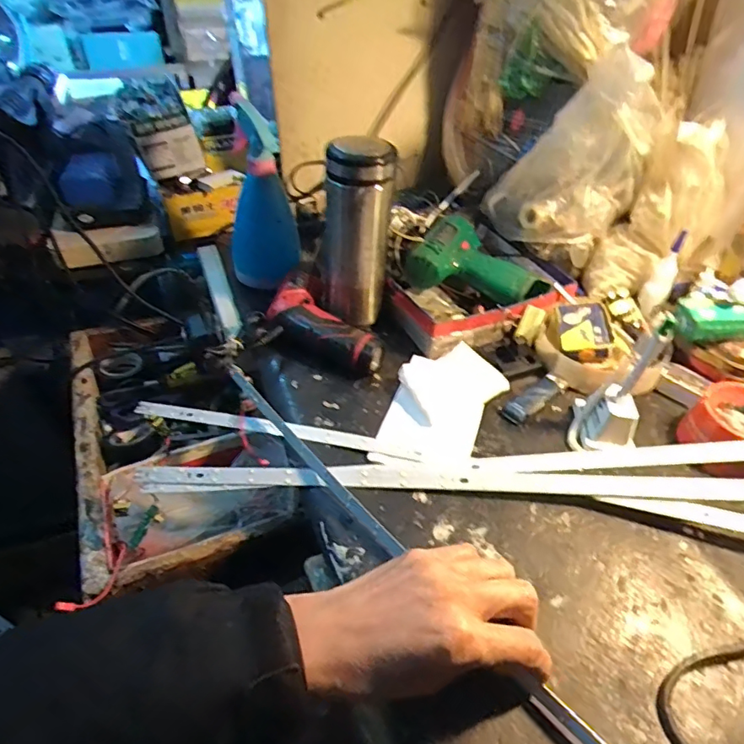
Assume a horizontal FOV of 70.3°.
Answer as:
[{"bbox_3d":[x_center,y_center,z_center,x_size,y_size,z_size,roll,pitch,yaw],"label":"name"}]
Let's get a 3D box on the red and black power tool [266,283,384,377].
[{"bbox_3d":[-0.058,-0.043,0.576,0.147,0.046,0.066,30,51,28],"label":"red and black power tool"}]

